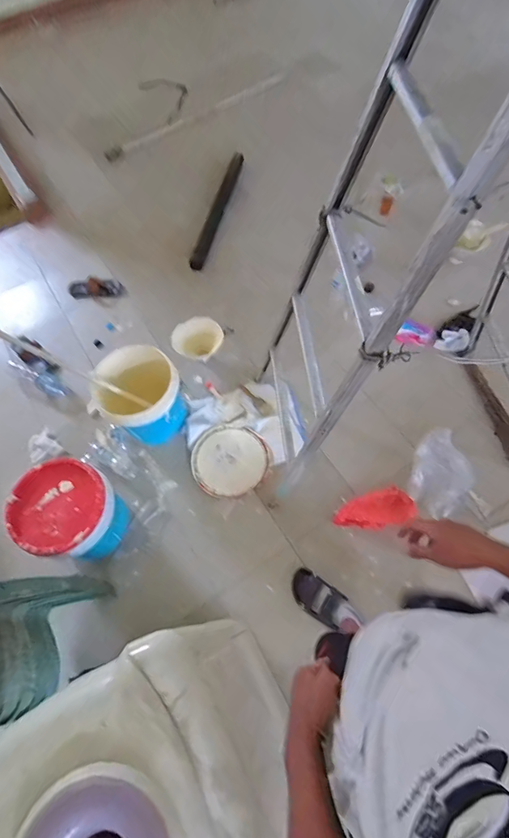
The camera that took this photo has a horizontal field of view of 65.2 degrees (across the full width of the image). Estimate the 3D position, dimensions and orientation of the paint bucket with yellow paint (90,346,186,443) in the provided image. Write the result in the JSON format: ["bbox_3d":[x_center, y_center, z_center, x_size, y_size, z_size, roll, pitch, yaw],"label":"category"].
[{"bbox_3d":[-0.417,-0.080,1.480,0.276,0.272,0.271,-2,64,4],"label":"paint bucket with yellow paint"}]

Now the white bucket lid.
[{"bbox_3d":[-0.096,0.151,1.503,0.275,0.020,0.272,-2,64,4],"label":"white bucket lid"}]

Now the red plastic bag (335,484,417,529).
[{"bbox_3d":[0.407,0.318,1.371,0.266,0.084,0.128,-18,67,-3],"label":"red plastic bag"}]

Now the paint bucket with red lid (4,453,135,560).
[{"bbox_3d":[-0.576,0.296,1.282,0.275,0.251,0.271,-2,64,4],"label":"paint bucket with red lid"}]

